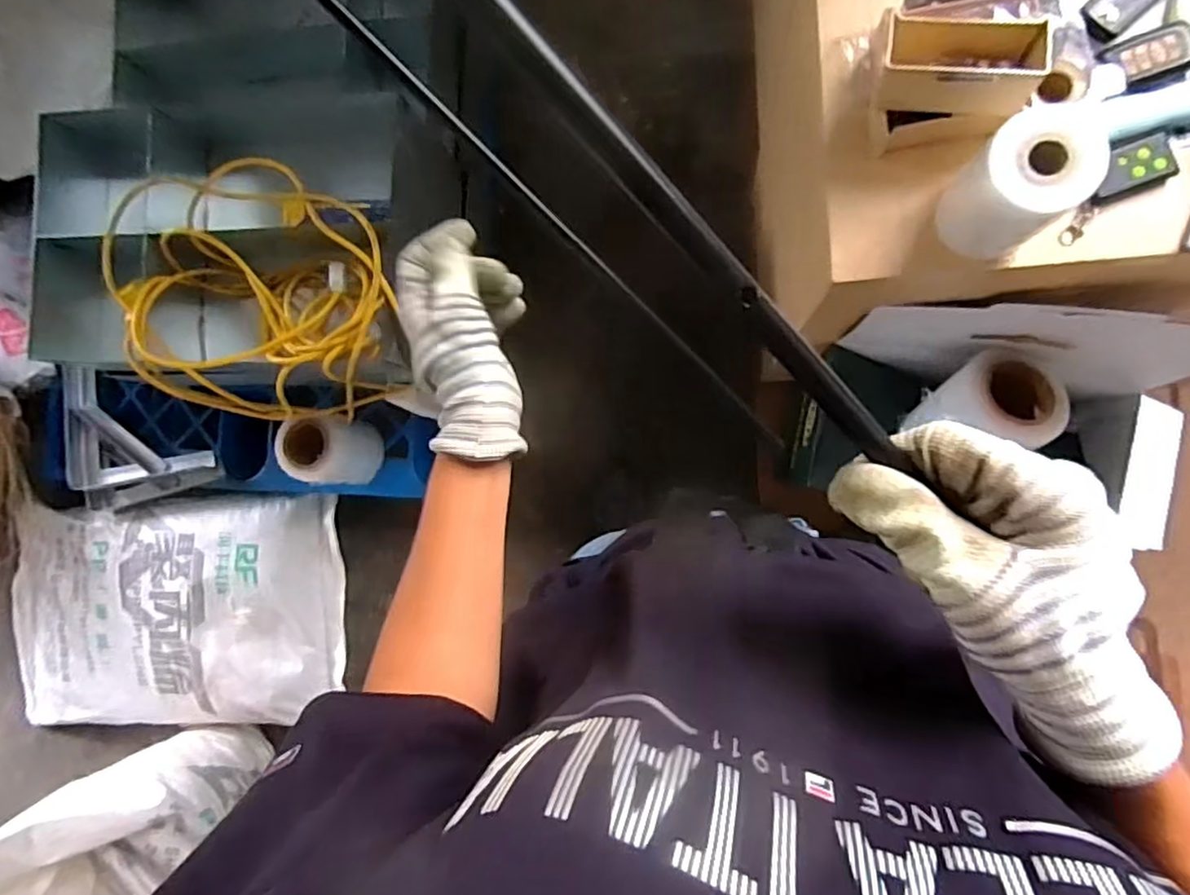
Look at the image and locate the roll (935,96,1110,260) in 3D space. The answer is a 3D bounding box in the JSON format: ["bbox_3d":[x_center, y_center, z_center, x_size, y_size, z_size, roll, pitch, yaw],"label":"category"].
[{"bbox_3d":[0.311,-0.192,0.473,0.072,0.098,0.078,0,88,10],"label":"roll"}]

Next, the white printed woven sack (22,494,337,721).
[{"bbox_3d":[-0.888,0.339,1.320,0.738,0.145,0.449,-6,86,9],"label":"white printed woven sack"}]

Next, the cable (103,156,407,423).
[{"bbox_3d":[-0.514,-0.229,0.993,0.381,0.228,0.352,0,88,4],"label":"cable"}]

